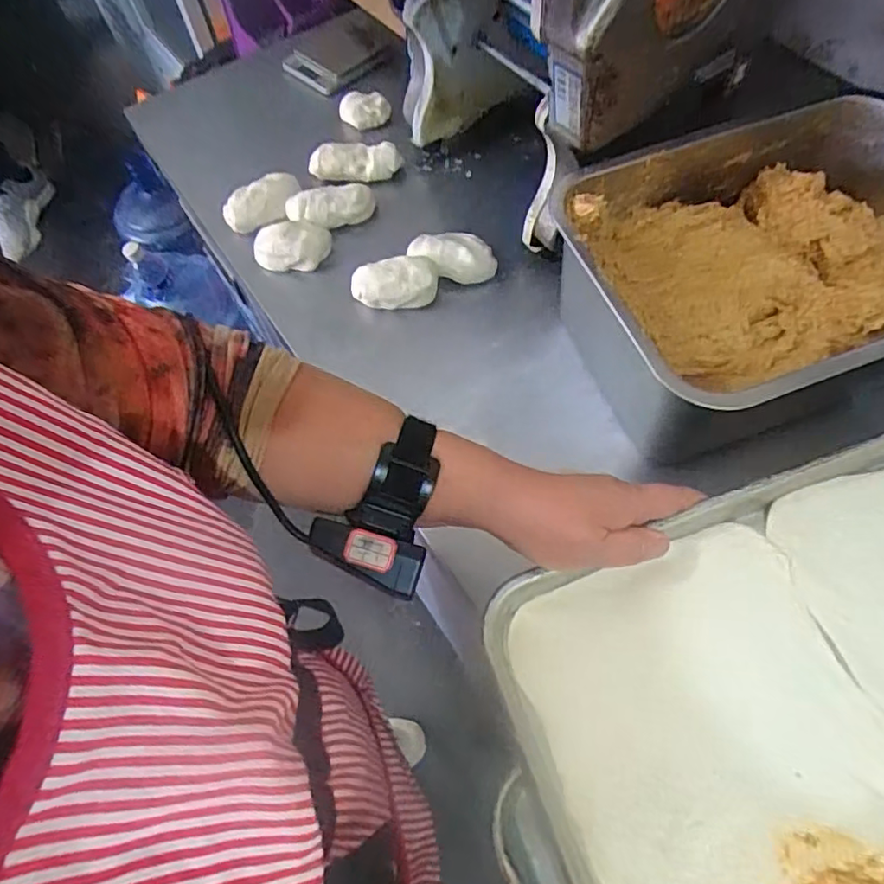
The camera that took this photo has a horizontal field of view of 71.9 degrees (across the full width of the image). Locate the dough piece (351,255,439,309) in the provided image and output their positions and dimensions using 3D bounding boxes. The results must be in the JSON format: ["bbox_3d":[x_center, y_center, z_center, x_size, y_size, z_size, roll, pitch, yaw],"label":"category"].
[{"bbox_3d":[-0.050,-0.166,0.670,0.091,0.055,0.046,-8,62,-1],"label":"dough piece"}]

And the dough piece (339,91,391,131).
[{"bbox_3d":[-0.102,-0.441,0.806,0.066,0.027,0.039,-10,62,-2],"label":"dough piece"}]

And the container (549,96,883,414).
[{"bbox_3d":[0.292,-0.149,0.560,0.351,0.144,0.262,-23,63,-9],"label":"container"}]

